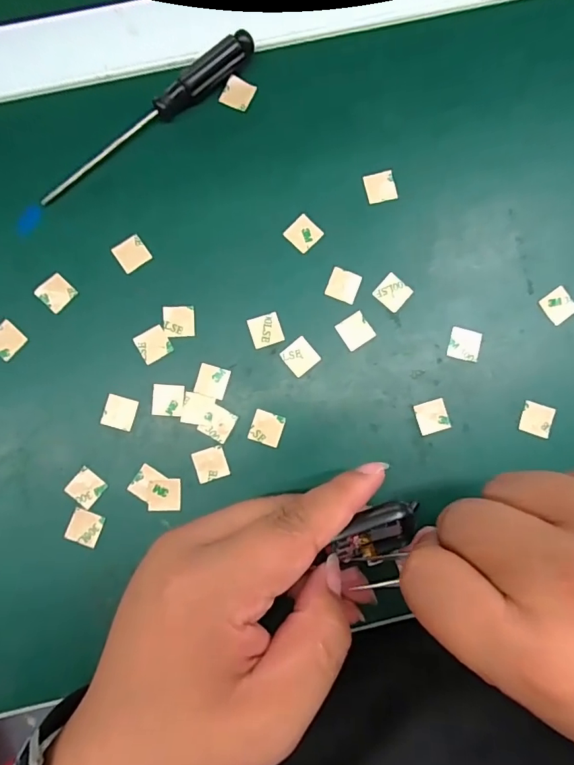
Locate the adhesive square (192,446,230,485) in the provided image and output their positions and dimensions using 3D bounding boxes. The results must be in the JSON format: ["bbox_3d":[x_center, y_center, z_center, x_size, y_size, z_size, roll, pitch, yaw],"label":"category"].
[{"bbox_3d":[-0.037,0.040,0.236,0.015,0.004,0.016,-17,83,-6],"label":"adhesive square"}]

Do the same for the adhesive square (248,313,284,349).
[{"bbox_3d":[-0.011,-0.026,0.242,0.016,0.004,0.015,-18,87,-6],"label":"adhesive square"}]

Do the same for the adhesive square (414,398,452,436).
[{"bbox_3d":[0.072,0.017,0.239,0.015,0.004,0.015,-17,88,-2],"label":"adhesive square"}]

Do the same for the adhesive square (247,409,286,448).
[{"bbox_3d":[-0.010,0.023,0.238,0.016,0.004,0.015,18,86,-1],"label":"adhesive square"}]

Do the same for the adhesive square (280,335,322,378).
[{"bbox_3d":[0.007,-0.013,0.239,0.015,0.004,0.016,-40,87,-4],"label":"adhesive square"}]

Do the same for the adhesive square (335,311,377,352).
[{"bbox_3d":[0.035,-0.026,0.241,0.016,0.004,0.016,-33,87,-3],"label":"adhesive square"}]

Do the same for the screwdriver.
[{"bbox_3d":[-0.070,-0.133,0.244,0.131,0.013,0.011,-39,87,-4],"label":"screwdriver"}]

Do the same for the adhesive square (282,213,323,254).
[{"bbox_3d":[0.009,-0.076,0.245,0.016,0.004,0.015,-44,87,-4],"label":"adhesive square"}]

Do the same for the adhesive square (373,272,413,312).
[{"bbox_3d":[0.054,-0.046,0.243,0.015,0.004,0.016,40,86,2],"label":"adhesive square"}]

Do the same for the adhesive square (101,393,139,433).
[{"bbox_3d":[-0.082,0.015,0.237,0.015,0.004,0.015,16,83,-2],"label":"adhesive square"}]

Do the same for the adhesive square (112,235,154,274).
[{"bbox_3d":[-0.078,-0.065,0.242,0.015,0.004,0.015,-36,87,-4],"label":"adhesive square"}]

